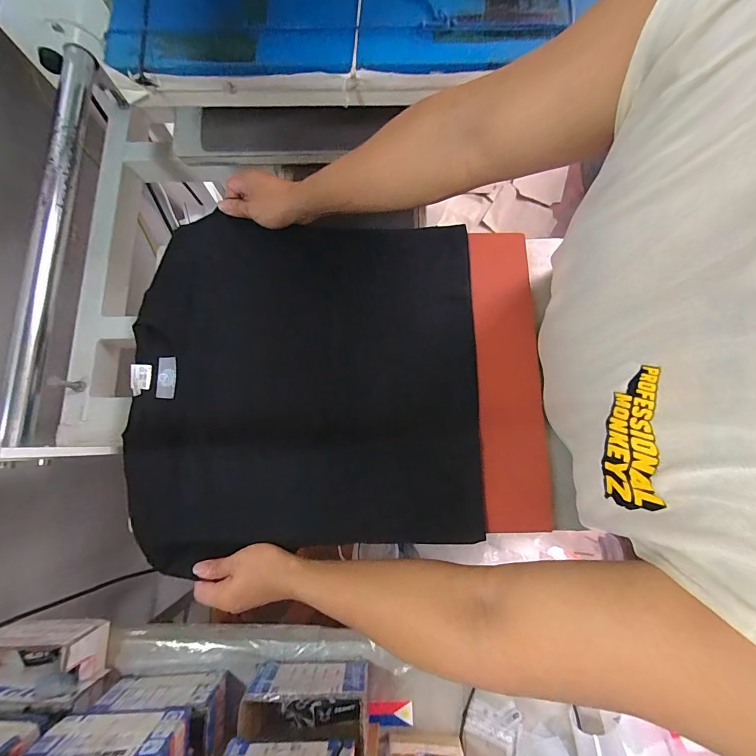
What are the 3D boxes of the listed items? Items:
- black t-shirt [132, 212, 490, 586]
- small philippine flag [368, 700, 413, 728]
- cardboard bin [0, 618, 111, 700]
[{"bbox_3d":[-0.095,-0.005,0.483,0.440,0.032,0.428,-2,79,0],"label":"black t-shirt"},{"bbox_3d":[0.018,0.476,0.513,0.062,0.008,0.029,1,68,0],"label":"small philippine flag"},{"bbox_3d":[-0.472,0.373,0.484,0.191,0.070,0.070,0,79,1],"label":"cardboard bin"}]

